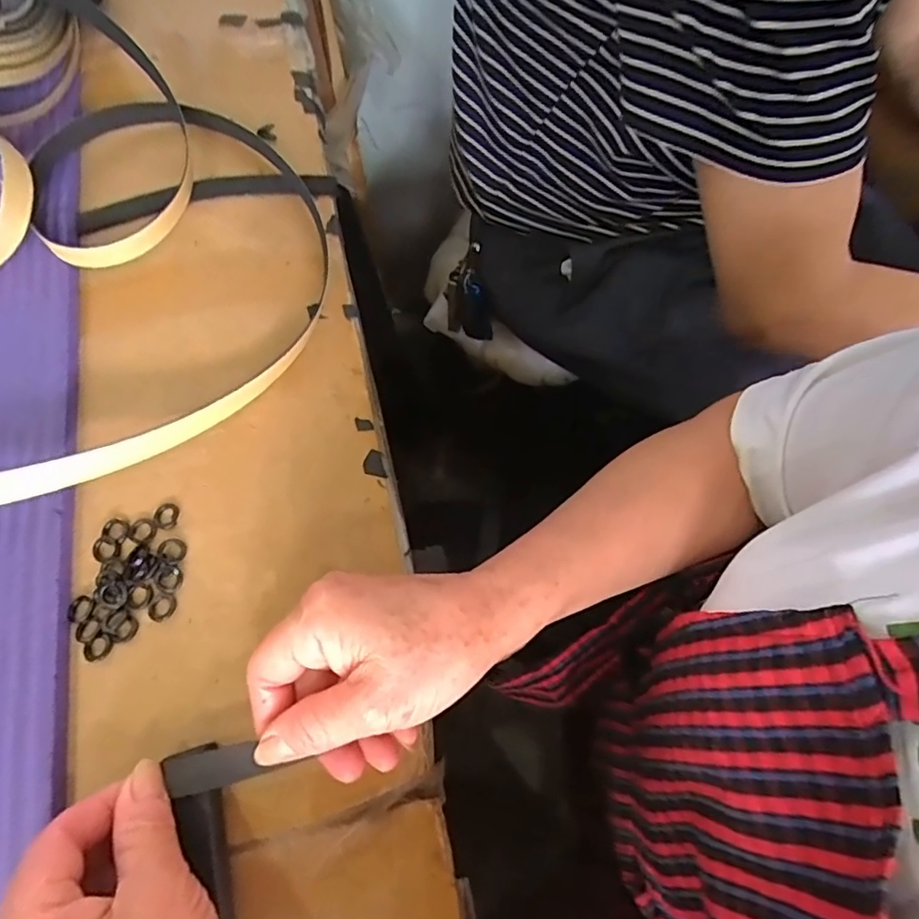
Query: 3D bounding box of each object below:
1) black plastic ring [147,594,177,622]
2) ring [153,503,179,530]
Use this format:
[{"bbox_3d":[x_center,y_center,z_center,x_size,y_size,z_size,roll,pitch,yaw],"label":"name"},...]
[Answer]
[{"bbox_3d":[-0.141,0.070,0.267,0.011,0.004,0.013,31,71,13],"label":"black plastic ring"},{"bbox_3d":[-0.148,0.028,0.284,0.012,0.004,0.013,-1,67,0],"label":"ring"}]

